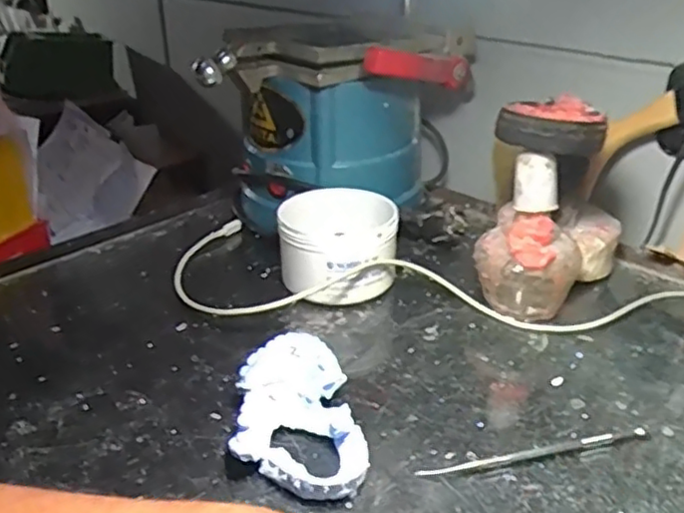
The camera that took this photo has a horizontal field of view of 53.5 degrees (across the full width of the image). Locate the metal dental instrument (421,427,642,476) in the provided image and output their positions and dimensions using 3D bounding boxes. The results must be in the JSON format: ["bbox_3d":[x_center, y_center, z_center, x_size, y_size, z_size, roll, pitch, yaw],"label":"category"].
[{"bbox_3d":[0.108,0.109,0.378,0.136,0.004,0.009,-8,29,-12],"label":"metal dental instrument"}]

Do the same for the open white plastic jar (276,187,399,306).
[{"bbox_3d":[-0.003,-0.006,0.539,0.088,0.069,0.087,-1,28,1],"label":"open white plastic jar"}]

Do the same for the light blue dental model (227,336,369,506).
[{"bbox_3d":[-0.027,0.092,0.394,0.069,0.027,0.120,-7,29,-11],"label":"light blue dental model"}]

